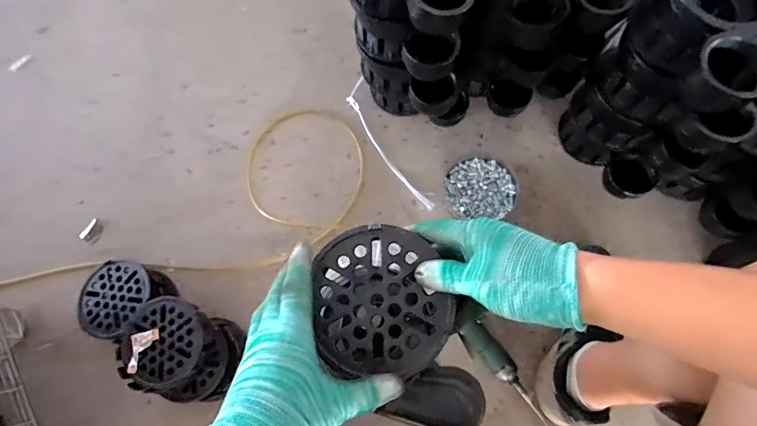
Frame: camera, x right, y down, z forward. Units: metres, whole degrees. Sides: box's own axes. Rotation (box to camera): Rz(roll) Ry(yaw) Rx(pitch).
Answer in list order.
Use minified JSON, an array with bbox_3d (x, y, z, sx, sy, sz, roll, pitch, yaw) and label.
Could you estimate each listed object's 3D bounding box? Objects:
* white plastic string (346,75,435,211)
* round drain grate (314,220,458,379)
[{"bbox_3d":[0.016,-0.134,0.815,0.047,0.014,0.308,-28,75,-4],"label":"white plastic string"},{"bbox_3d":[0.002,0.076,0.369,0.116,0.010,0.129,-14,75,-2],"label":"round drain grate"}]

